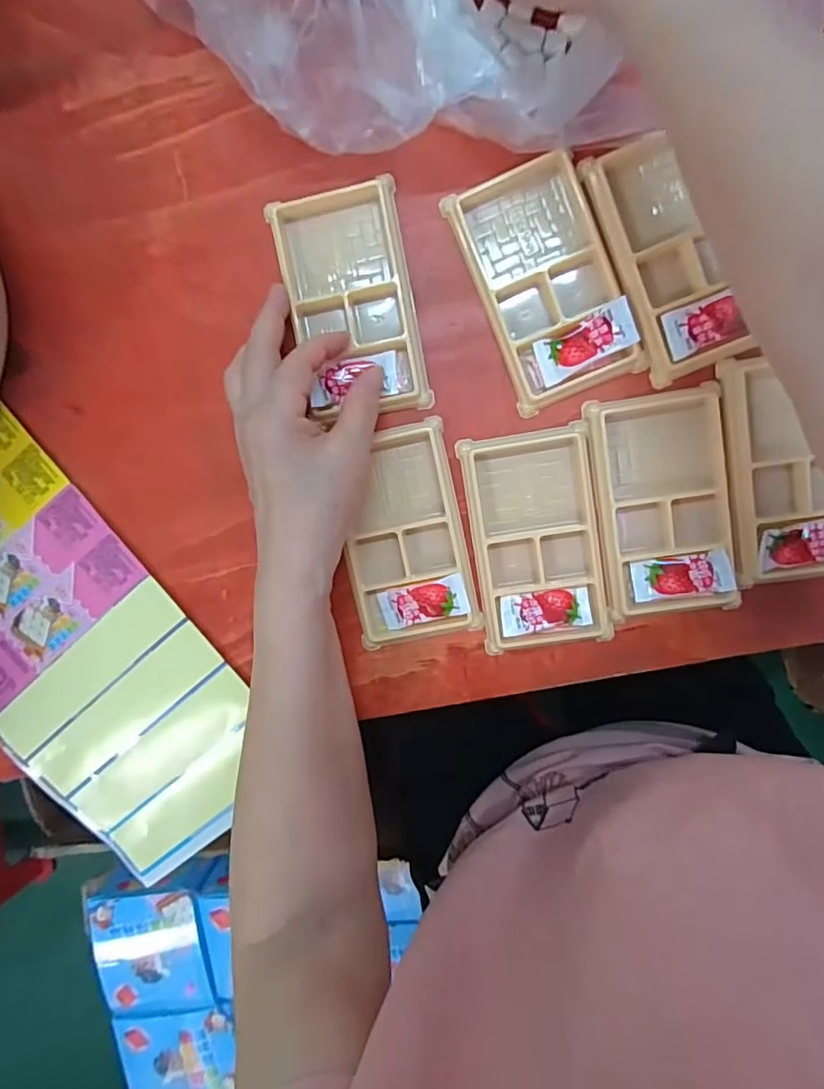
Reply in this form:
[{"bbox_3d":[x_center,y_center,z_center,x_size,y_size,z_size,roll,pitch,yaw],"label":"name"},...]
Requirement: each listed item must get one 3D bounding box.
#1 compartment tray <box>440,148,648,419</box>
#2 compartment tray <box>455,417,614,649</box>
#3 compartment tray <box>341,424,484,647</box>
[{"bbox_3d":[0.081,-0.156,0.326,0.077,0.009,0.134,-21,94,7],"label":"compartment tray"},{"bbox_3d":[0.079,-0.002,0.344,0.079,0.012,0.134,-9,95,6],"label":"compartment tray"},{"bbox_3d":[-0.005,-0.004,0.351,0.075,0.012,0.136,-12,95,6],"label":"compartment tray"}]

